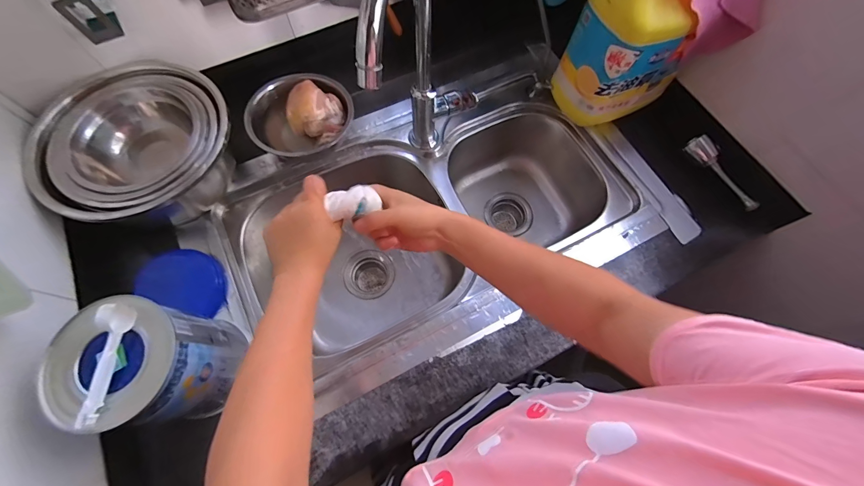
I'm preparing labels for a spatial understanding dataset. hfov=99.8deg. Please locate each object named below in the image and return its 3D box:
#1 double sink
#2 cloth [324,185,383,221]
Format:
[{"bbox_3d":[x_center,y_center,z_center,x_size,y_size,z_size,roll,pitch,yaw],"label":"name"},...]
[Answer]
[{"bbox_3d":[0.025,-0.026,0.739,0.747,0.242,0.439,-22,73,-10],"label":"double sink"},{"bbox_3d":[-0.094,-0.049,0.437,0.057,0.021,0.035,-20,72,-9],"label":"cloth"}]

